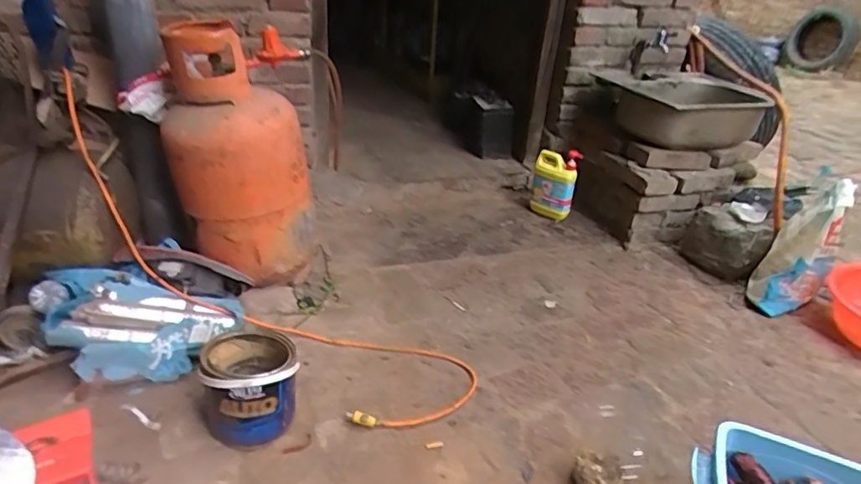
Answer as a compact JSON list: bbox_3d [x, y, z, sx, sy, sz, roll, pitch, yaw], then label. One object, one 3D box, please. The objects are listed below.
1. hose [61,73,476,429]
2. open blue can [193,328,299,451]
[{"bbox_3d":[-0.393,0.116,1.177,1.031,0.219,0.262,32,38,7],"label":"hose"},{"bbox_3d":[-0.339,0.264,1.004,0.174,0.157,0.184,-8,30,-15],"label":"open blue can"}]

